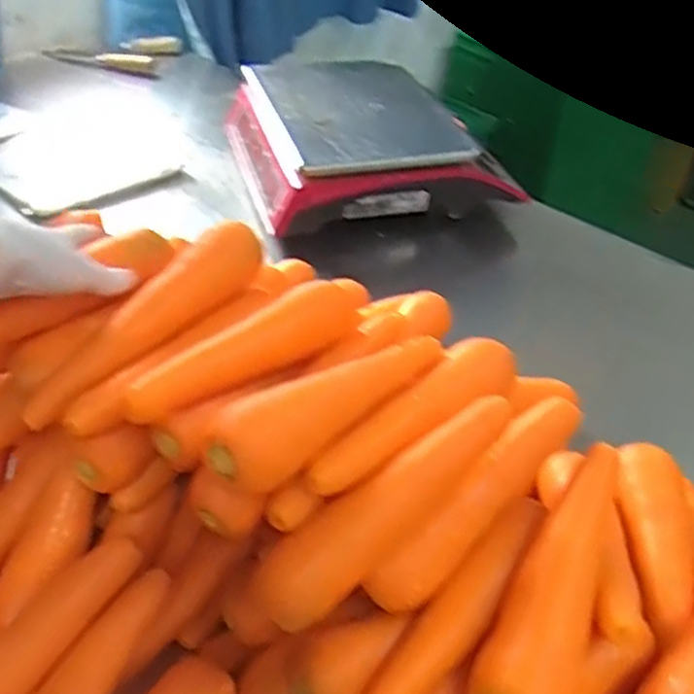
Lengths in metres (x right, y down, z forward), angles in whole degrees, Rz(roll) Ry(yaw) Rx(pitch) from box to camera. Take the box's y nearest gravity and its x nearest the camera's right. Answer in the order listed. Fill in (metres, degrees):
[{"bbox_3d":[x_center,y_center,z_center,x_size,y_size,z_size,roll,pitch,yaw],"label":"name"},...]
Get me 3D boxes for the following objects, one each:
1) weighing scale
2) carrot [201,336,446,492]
[{"bbox_3d":[0.022,-0.262,0.938,0.292,0.108,0.292,-11,44,-18],"label":"weighing scale"},{"bbox_3d":[-0.001,0.026,0.426,0.178,0.043,0.035,-30,53,-33],"label":"carrot"}]

